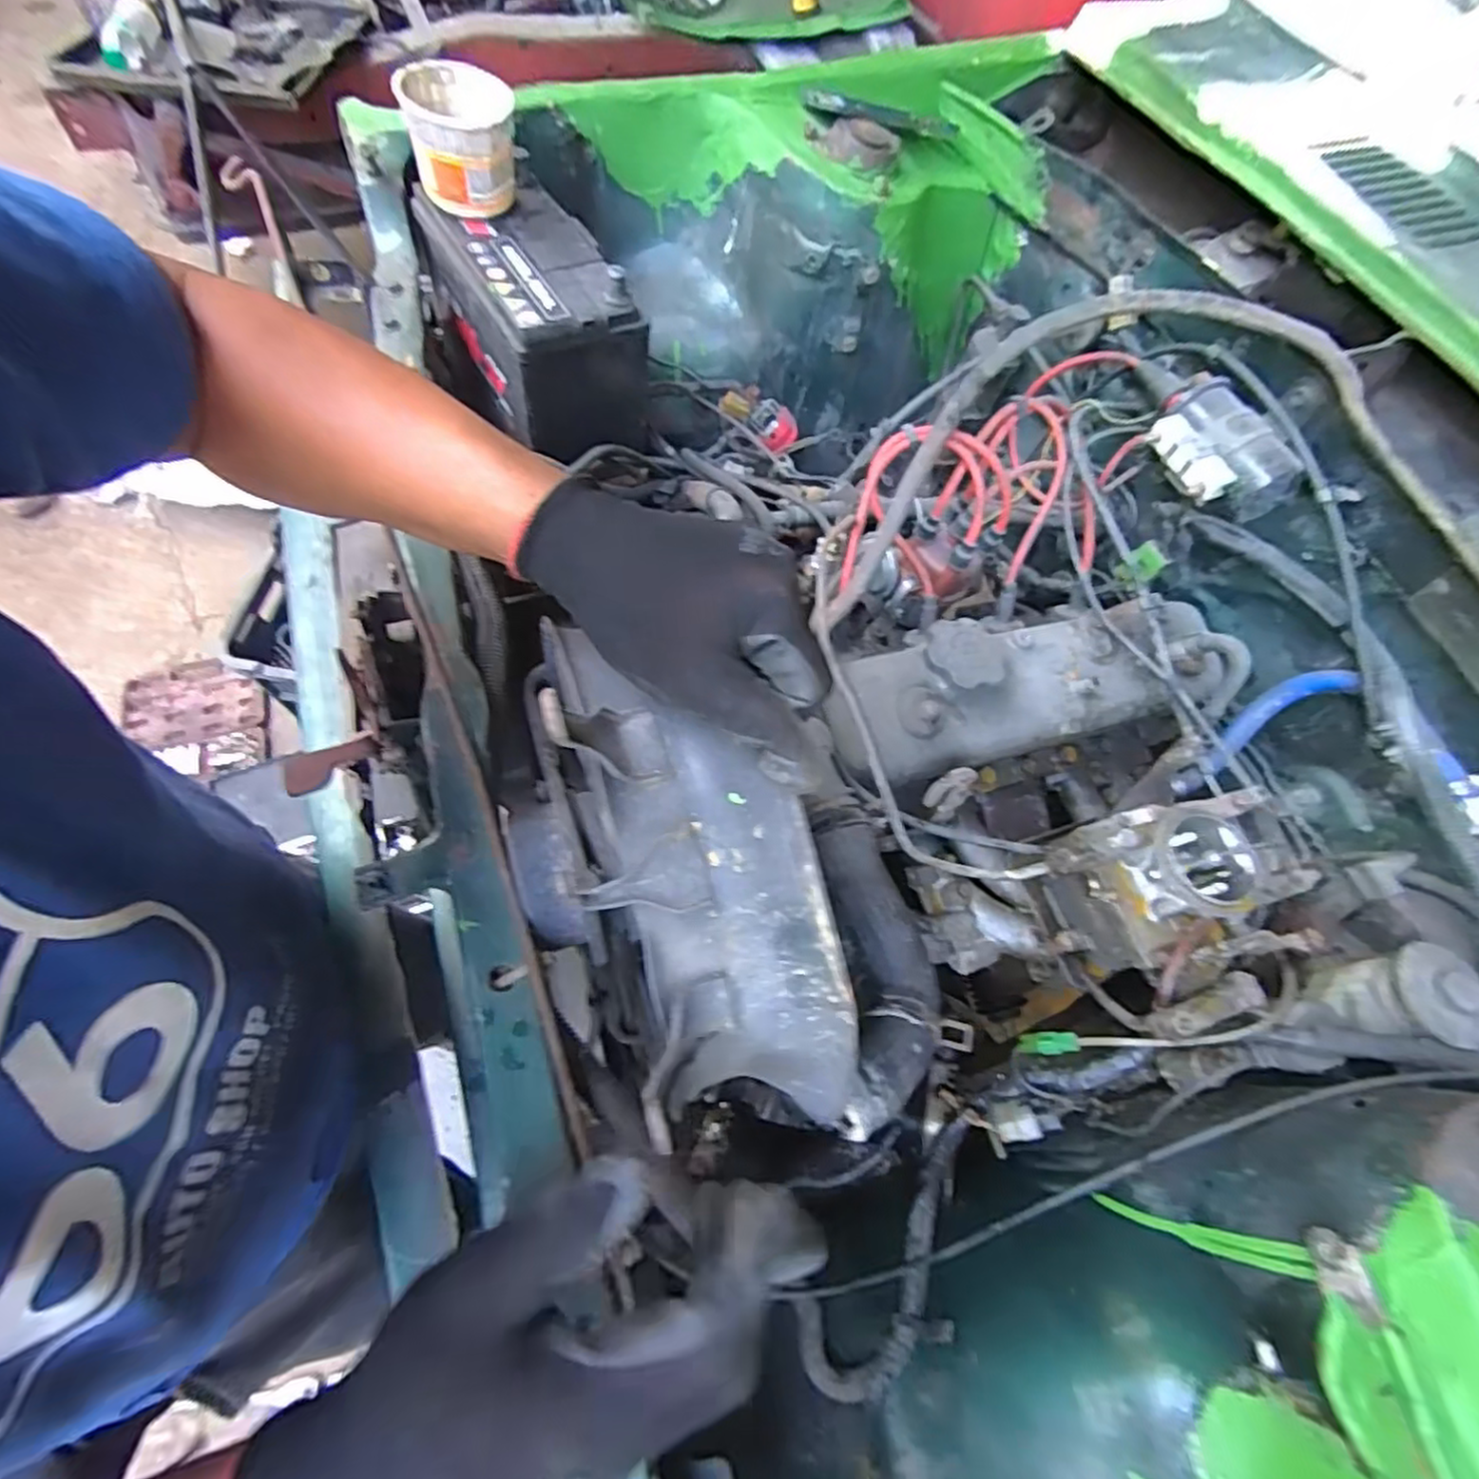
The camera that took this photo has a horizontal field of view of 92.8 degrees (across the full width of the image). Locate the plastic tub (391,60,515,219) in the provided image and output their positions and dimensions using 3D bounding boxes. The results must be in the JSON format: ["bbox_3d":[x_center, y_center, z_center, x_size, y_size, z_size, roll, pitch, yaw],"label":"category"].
[{"bbox_3d":[-0.238,-0.517,0.610,0.090,0.075,0.093,-6,63,-6],"label":"plastic tub"}]

